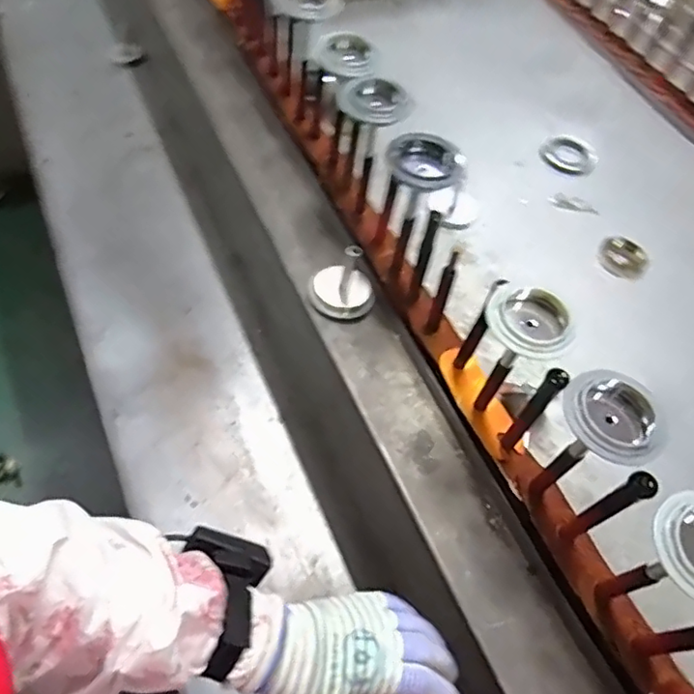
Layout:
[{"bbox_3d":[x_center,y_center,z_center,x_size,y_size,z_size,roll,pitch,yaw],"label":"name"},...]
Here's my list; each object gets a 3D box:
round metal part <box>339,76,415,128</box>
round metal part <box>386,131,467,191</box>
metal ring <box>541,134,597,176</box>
[{"bbox_3d":[0.033,-0.273,0.636,0.076,0.021,0.061,1,72,-6],"label":"round metal part"},{"bbox_3d":[0.081,-0.192,0.592,0.079,0.022,0.053,16,77,8],"label":"round metal part"},{"bbox_3d":[0.351,-0.302,0.904,0.084,0.004,0.080,2,71,-5],"label":"metal ring"}]

